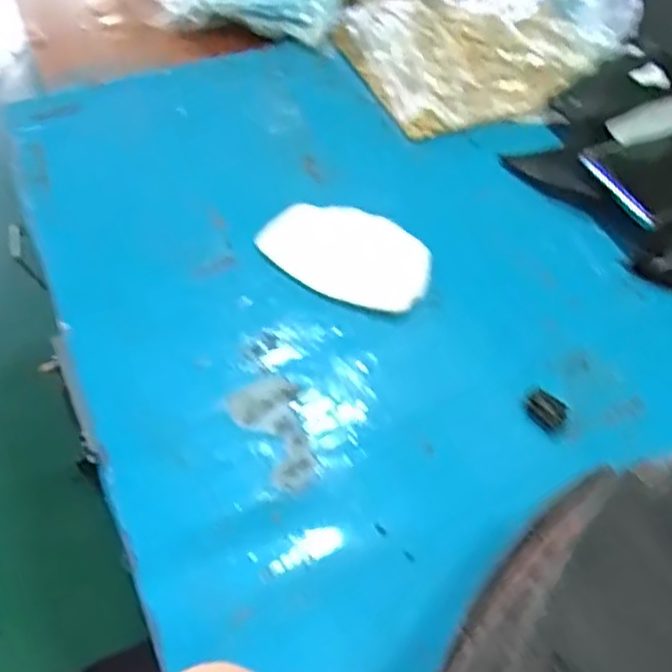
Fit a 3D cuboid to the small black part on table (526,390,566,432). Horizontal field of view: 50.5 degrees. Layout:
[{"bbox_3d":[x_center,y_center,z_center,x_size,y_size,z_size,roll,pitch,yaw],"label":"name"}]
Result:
[{"bbox_3d":[0.106,0.037,0.359,0.019,0.006,0.016,37,59,23],"label":"small black part on table"}]

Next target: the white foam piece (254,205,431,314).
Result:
[{"bbox_3d":[0.005,-0.048,0.416,0.097,0.011,0.066,14,53,7],"label":"white foam piece"}]

